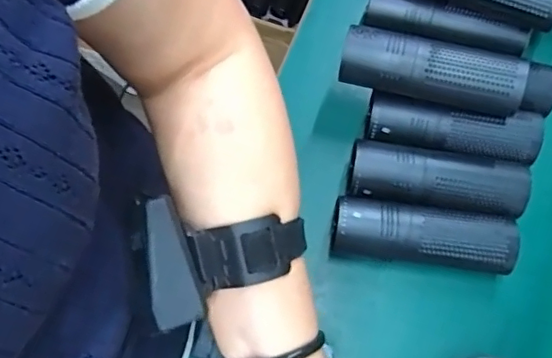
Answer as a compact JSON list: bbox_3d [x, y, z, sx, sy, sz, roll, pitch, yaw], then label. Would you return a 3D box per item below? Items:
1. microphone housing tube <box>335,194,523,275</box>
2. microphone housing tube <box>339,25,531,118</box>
[{"bbox_3d":[0.135,0.055,0.535,0.165,0.062,0.055,7,73,2],"label":"microphone housing tube"},{"bbox_3d":[0.142,-0.098,0.533,0.163,0.056,0.047,16,73,5],"label":"microphone housing tube"}]

